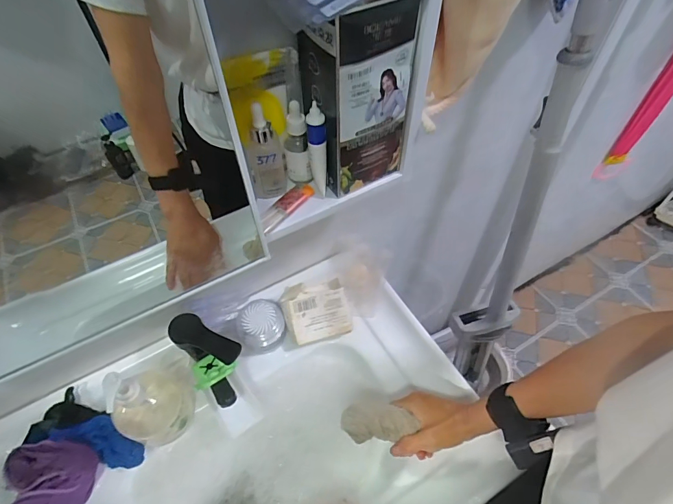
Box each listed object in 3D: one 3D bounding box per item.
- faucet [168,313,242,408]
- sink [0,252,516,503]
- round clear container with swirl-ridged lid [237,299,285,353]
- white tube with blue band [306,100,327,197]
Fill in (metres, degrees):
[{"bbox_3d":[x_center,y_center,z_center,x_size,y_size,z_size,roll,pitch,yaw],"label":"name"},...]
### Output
[{"bbox_3d":[-0.169,0.148,0.533,0.099,0.124,0.054,27,59,20],"label":"faucet"},{"bbox_3d":[-0.112,0.272,0.545,0.584,0.122,0.391,-26,57,-17],"label":"sink"},{"bbox_3d":[-0.112,0.113,0.606,0.066,0.052,0.067,-1,54,1],"label":"round clear container with swirl-ridged lid"},{"bbox_3d":[-0.020,-0.105,0.419,0.019,0.105,0.023,-2,54,0],"label":"white tube with blue band"}]

